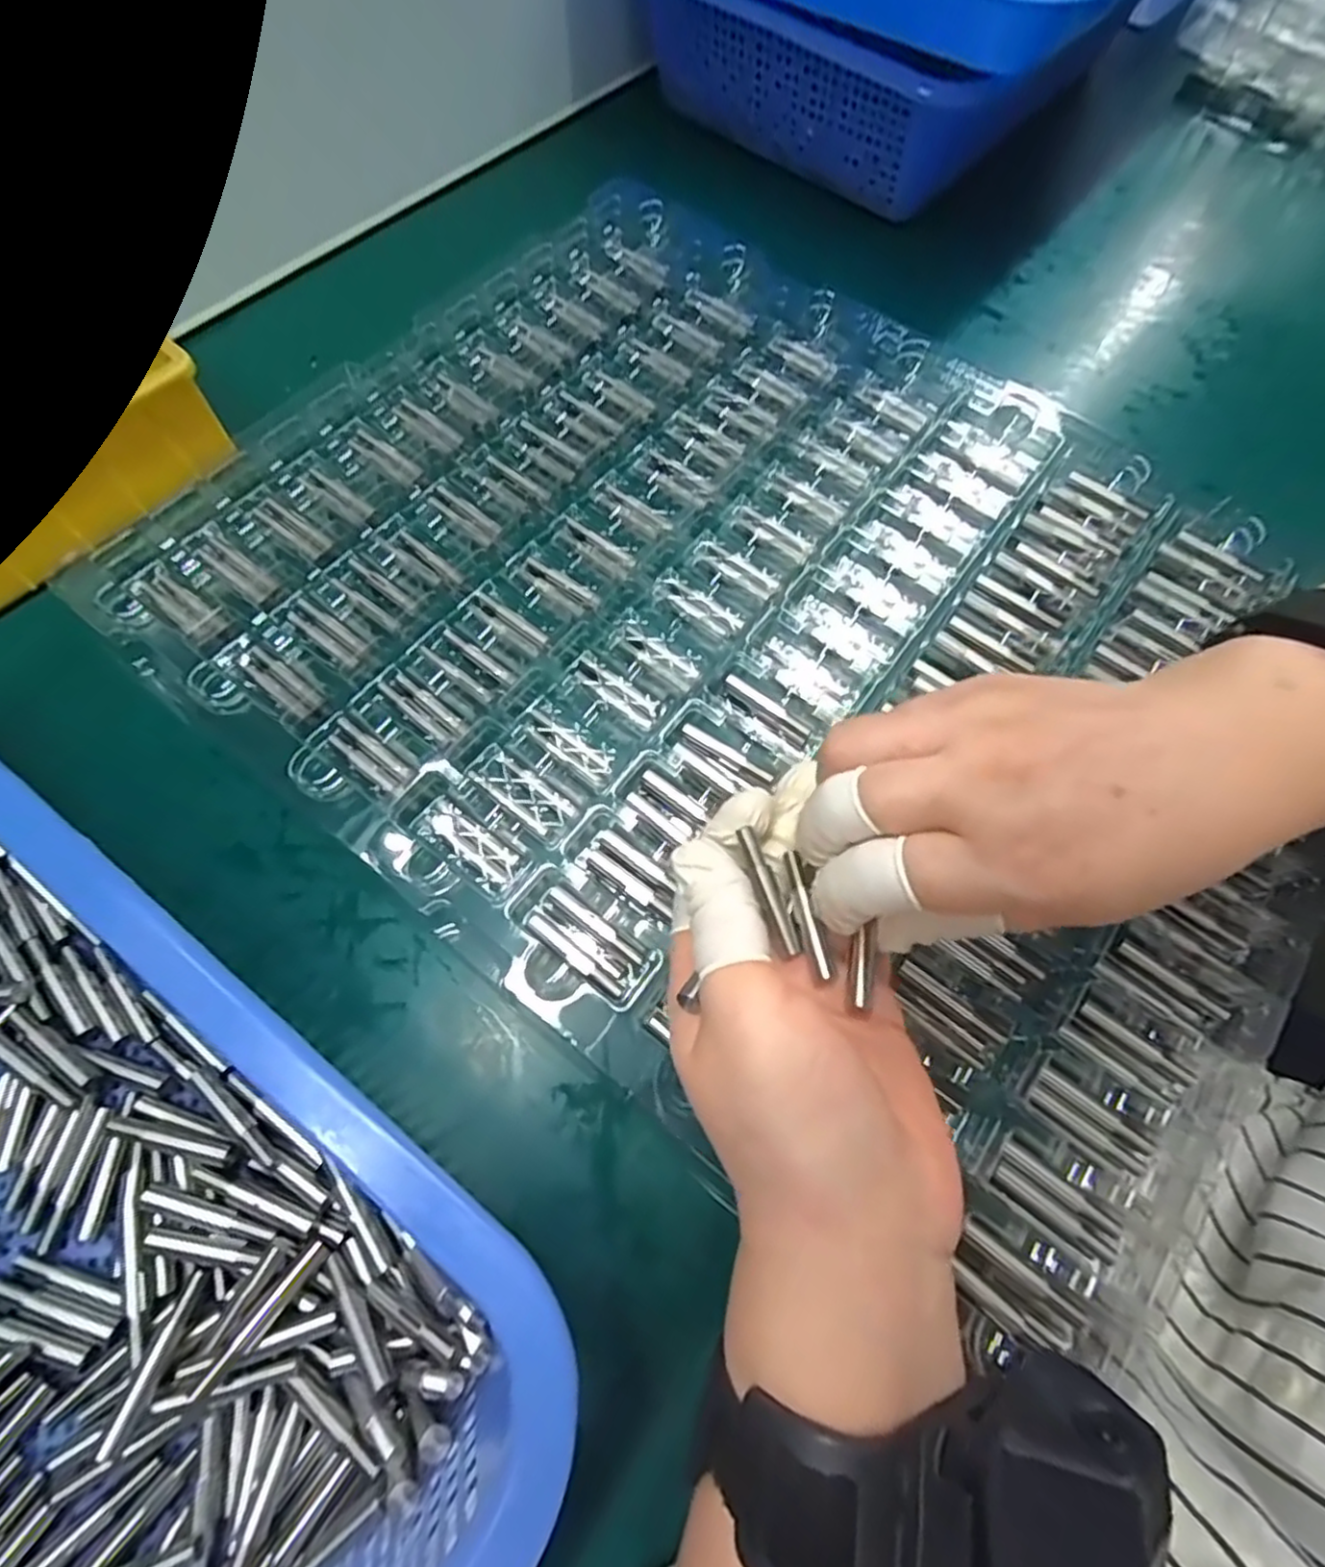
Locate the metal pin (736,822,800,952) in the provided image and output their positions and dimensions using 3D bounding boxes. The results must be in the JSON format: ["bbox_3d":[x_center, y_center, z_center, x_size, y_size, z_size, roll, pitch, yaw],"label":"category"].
[{"bbox_3d":[0.035,0.035,0.221,0.004,0.004,0.039,-21,82,-10],"label":"metal pin"}]

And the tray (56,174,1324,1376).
[{"bbox_3d":[0.048,-0.078,0.314,0.485,0.022,0.382,37,71,12],"label":"tray"}]

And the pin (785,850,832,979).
[{"bbox_3d":[0.046,0.041,0.221,0.004,0.004,0.038,-10,64,-7],"label":"pin"}]

